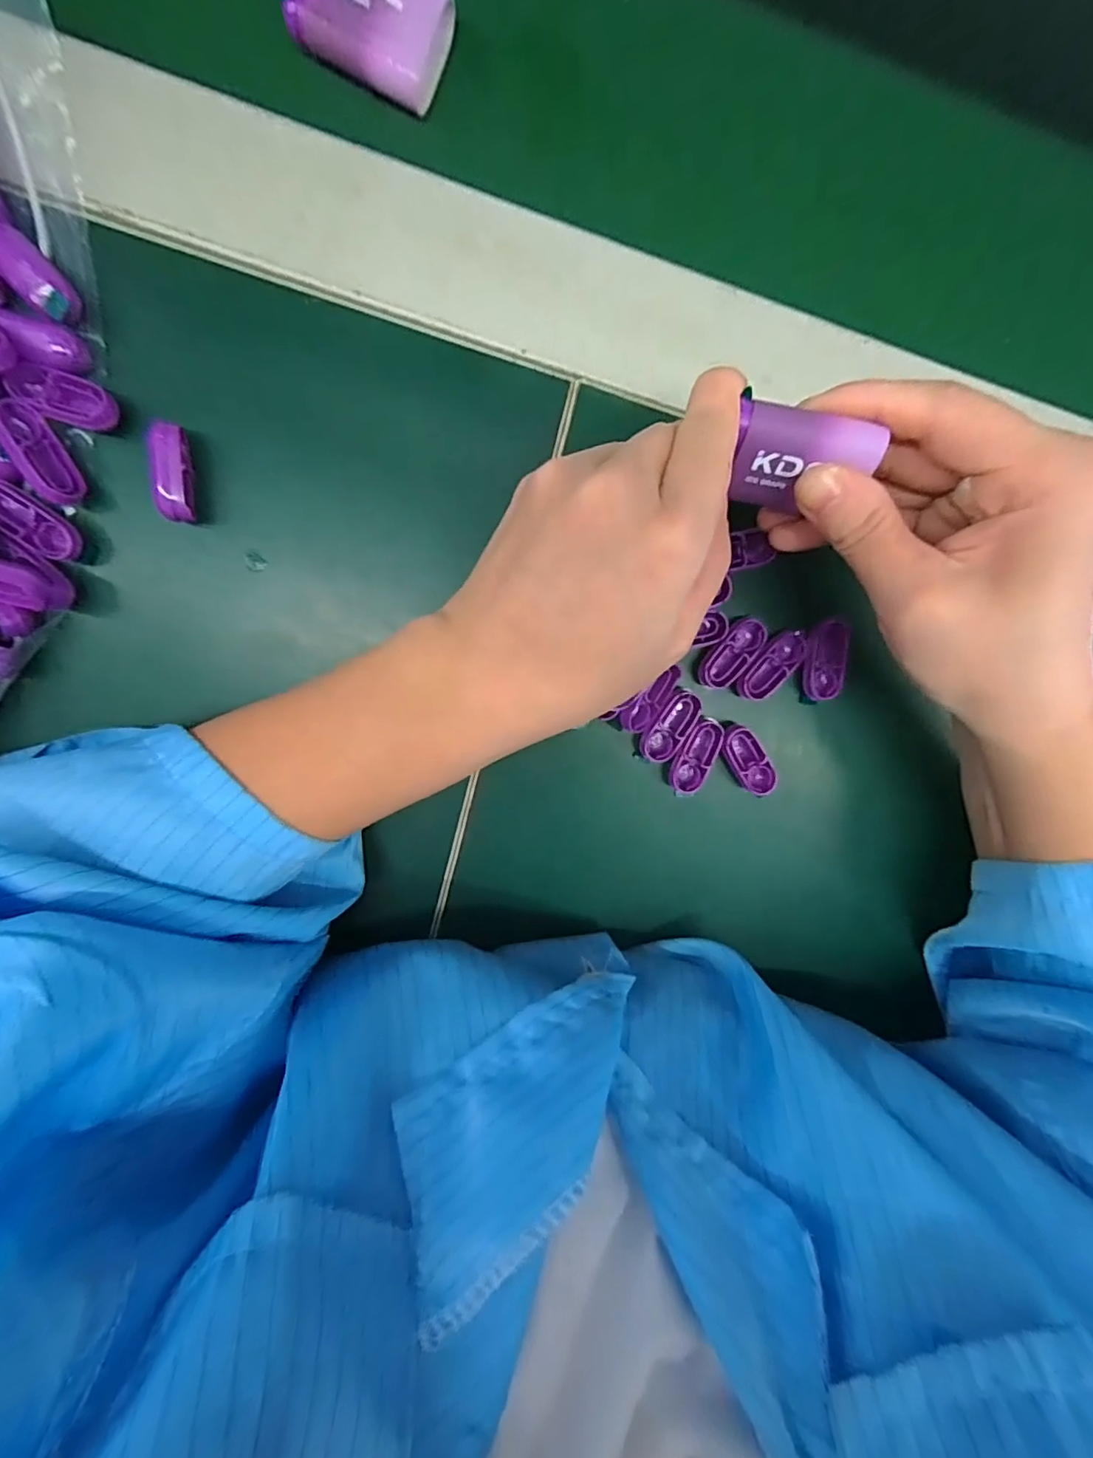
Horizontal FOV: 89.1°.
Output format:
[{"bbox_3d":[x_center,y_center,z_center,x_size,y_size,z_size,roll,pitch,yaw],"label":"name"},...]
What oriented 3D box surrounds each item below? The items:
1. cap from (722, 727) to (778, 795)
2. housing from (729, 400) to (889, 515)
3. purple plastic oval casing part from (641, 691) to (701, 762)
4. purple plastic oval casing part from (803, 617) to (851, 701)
[{"bbox_3d":[0.088,0.014,0.242,0.016,0.004,0.034,-34,99,0],"label":"cap"},{"bbox_3d":[0.080,-0.086,0.177,0.039,0.023,0.024,3,97,-5],"label":"housing"},{"bbox_3d":[0.054,-0.001,0.238,0.017,0.004,0.032,30,94,-8],"label":"purple plastic oval casing part"},{"bbox_3d":[0.120,-0.029,0.238,0.014,0.006,0.034,-1,110,-5],"label":"purple plastic oval casing part"}]

